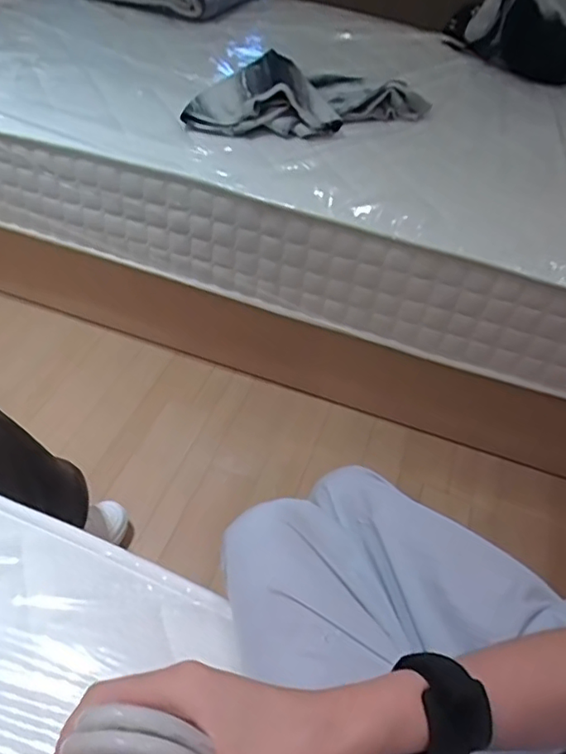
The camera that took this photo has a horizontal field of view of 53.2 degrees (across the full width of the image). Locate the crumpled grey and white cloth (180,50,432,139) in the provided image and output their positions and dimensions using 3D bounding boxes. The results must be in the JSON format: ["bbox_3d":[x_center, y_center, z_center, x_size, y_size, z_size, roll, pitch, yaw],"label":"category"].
[{"bbox_3d":[0.044,-0.596,1.197,0.521,0.088,0.247,-16,51,-20],"label":"crumpled grey and white cloth"}]

